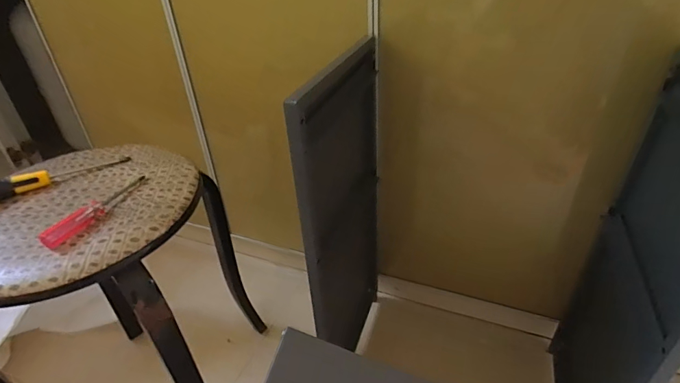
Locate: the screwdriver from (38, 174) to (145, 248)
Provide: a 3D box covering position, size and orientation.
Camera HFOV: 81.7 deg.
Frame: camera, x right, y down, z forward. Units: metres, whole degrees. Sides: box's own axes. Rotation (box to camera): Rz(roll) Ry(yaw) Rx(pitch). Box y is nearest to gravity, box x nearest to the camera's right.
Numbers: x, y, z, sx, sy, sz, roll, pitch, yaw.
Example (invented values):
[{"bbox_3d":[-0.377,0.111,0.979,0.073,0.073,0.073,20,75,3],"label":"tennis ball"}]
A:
[{"bbox_3d":[-0.275,0.015,0.448,0.018,0.019,0.137,6,36,16],"label":"screwdriver"}]

